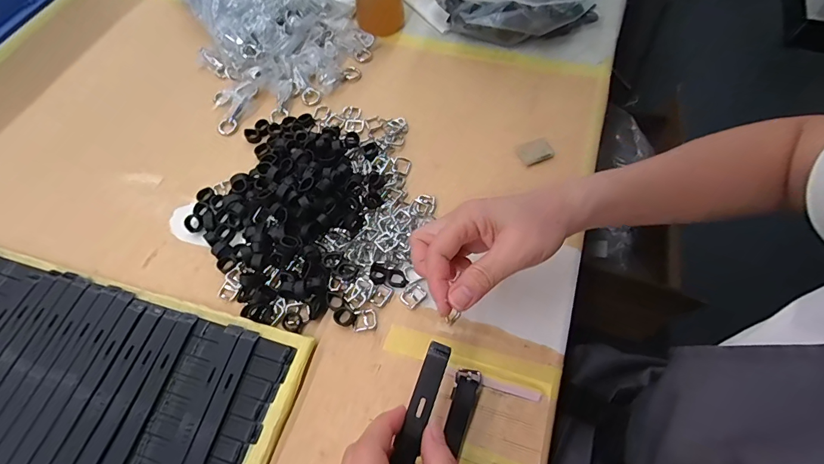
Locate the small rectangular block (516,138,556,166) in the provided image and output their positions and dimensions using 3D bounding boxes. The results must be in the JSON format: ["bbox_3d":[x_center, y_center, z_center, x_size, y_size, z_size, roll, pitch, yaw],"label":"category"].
[{"bbox_3d":[0.137,-0.089,0.471,0.036,0.005,0.028,-22,64,-10],"label":"small rectangular block"}]

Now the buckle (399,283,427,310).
[{"bbox_3d":[0.001,0.059,0.395,0.023,0.004,0.019,-41,69,-18],"label":"buckle"}]

